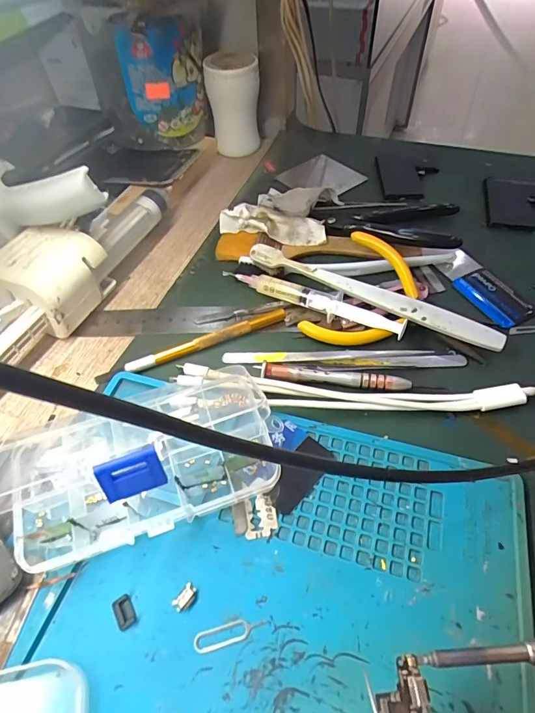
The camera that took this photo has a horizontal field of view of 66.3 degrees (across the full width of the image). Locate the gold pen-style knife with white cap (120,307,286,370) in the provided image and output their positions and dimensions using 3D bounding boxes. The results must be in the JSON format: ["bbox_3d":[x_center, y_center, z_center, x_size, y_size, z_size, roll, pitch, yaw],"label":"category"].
[{"bbox_3d":[-0.041,-0.012,0.283,0.112,0.009,0.008,-20,54,-13],"label":"gold pen-style knife with white cap"}]

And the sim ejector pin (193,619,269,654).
[{"bbox_3d":[-0.017,0.124,0.184,0.033,0.004,0.009,-15,53,-9],"label":"sim ejector pin"}]

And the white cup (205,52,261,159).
[{"bbox_3d":[-0.034,-0.261,0.429,0.052,0.090,0.050,-1,52,2],"label":"white cup"}]

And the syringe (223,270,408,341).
[{"bbox_3d":[0.028,-0.042,0.297,0.144,0.015,0.018,22,56,18],"label":"syringe"}]

